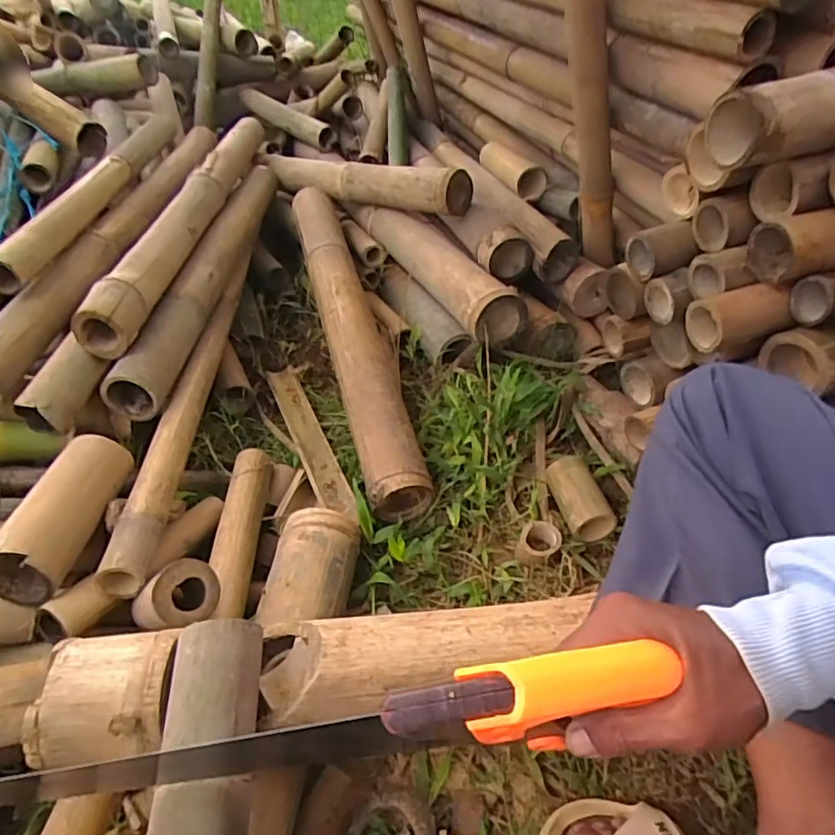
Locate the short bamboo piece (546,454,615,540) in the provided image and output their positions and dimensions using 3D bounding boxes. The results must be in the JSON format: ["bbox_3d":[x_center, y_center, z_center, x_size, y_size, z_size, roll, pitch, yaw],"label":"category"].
[{"bbox_3d":[0.202,0.099,0.714,0.051,0.046,0.104,-11,42,-7],"label":"short bamboo piece"}]

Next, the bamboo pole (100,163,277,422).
[{"bbox_3d":[-0.349,-0.284,0.991,0.068,0.074,0.777,-2,41,3],"label":"bamboo pole"}]

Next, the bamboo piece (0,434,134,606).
[{"bbox_3d":[-0.354,0.088,0.571,0.074,0.058,0.176,5,42,11],"label":"bamboo piece"}]

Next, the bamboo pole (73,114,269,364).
[{"bbox_3d":[-0.400,-0.395,1.018,0.072,0.070,0.865,-2,41,2],"label":"bamboo pole"}]

